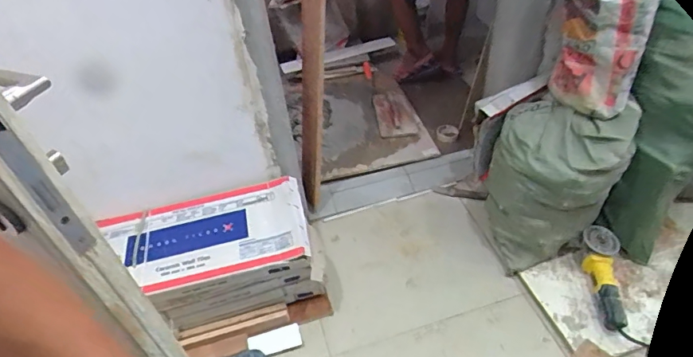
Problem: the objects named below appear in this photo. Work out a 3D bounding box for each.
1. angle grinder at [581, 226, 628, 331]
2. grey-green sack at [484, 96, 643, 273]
[{"bbox_3d":[0.723,0.277,1.278,0.101,0.094,0.282,8,46,15],"label":"angle grinder"},{"bbox_3d":[0.602,0.012,1.336,0.345,0.396,0.328,13,47,19],"label":"grey-green sack"}]

